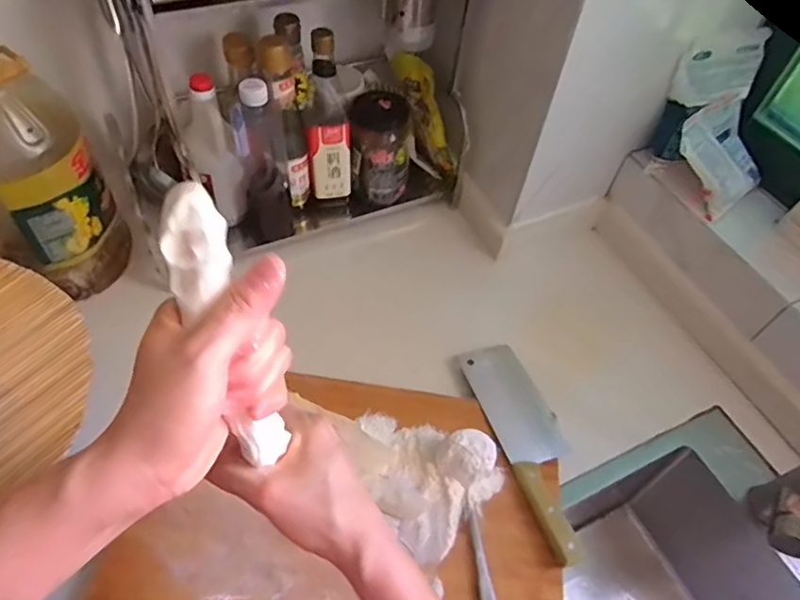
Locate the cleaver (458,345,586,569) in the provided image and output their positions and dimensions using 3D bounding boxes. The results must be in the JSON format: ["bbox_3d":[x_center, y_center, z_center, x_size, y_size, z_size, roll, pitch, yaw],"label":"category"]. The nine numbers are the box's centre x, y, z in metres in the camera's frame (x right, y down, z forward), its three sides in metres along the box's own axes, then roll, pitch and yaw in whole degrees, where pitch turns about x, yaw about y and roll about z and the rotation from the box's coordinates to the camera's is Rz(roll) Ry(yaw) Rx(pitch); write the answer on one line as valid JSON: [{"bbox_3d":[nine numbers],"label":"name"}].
[{"bbox_3d":[0.164,0.168,0.676,0.087,0.047,0.275,-11,55,-14],"label":"cleaver"}]

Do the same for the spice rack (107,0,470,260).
[{"bbox_3d":[-0.125,-0.321,0.734,0.414,0.457,0.213,-20,57,-19],"label":"spice rack"}]

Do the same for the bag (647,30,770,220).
[{"bbox_3d":[0.436,-0.229,0.738,0.126,0.162,0.155,-12,55,-14],"label":"bag"}]

